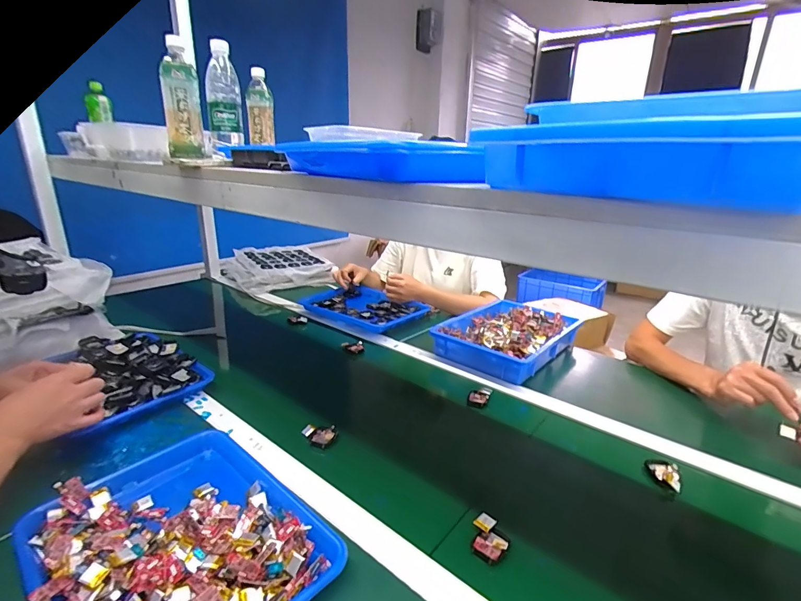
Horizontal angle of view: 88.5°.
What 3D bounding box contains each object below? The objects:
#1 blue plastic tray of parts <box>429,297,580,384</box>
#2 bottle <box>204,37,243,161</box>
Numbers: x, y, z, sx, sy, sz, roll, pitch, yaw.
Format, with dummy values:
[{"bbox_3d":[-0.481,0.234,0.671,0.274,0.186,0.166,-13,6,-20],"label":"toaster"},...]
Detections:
[{"bbox_3d":[0.267,0.088,1.029,0.255,0.063,0.354,16,22,41],"label":"blue plastic tray of parts"},{"bbox_3d":[-0.357,-0.399,0.820,0.070,0.212,0.075,-5,17,-20],"label":"bottle"}]

